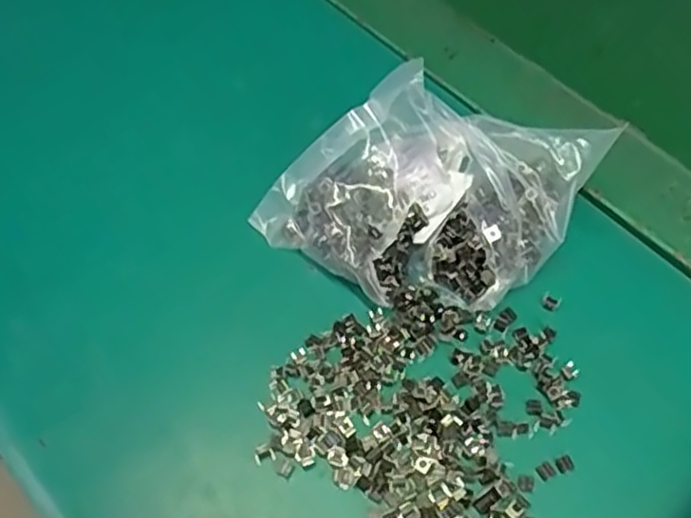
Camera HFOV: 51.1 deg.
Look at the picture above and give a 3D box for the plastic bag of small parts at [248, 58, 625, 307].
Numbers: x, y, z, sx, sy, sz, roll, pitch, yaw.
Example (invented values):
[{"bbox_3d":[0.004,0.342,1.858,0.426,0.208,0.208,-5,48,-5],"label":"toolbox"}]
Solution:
[{"bbox_3d":[0.041,-0.030,0.345,0.171,0.069,0.085,1,59,2],"label":"plastic bag of small parts"}]

